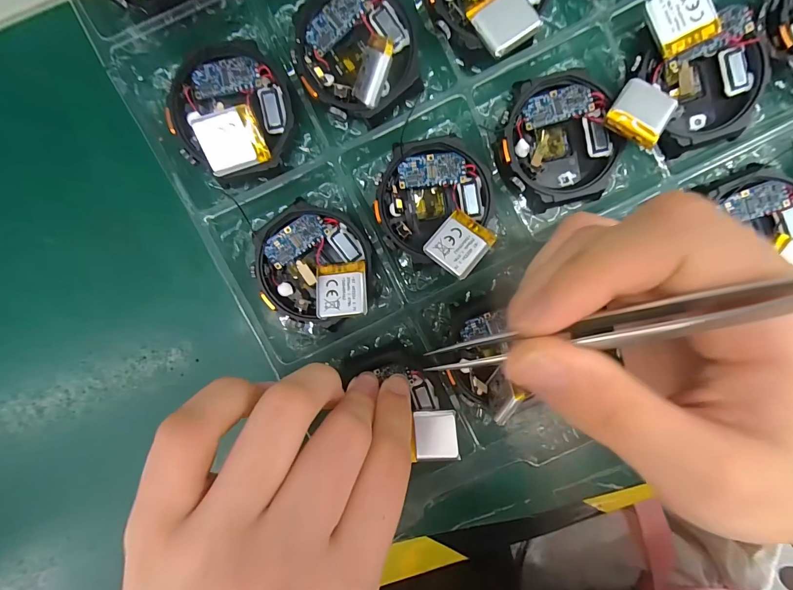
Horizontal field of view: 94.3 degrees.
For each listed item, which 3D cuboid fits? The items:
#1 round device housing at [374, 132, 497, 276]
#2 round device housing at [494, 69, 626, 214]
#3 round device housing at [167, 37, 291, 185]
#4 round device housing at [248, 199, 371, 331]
[{"bbox_3d":[0.018,-0.038,0.151,0.052,0.012,0.048,0,98,-1],"label":"round device housing"},{"bbox_3d":[0.068,-0.063,0.155,0.049,0.009,0.052,0,98,-1],"label":"round device housing"},{"bbox_3d":[-0.066,-0.073,0.145,0.047,0.017,0.049,0,98,-1],"label":"round device housing"},{"bbox_3d":[-0.035,-0.012,0.156,0.050,0.017,0.047,0,98,-1],"label":"round device housing"}]

